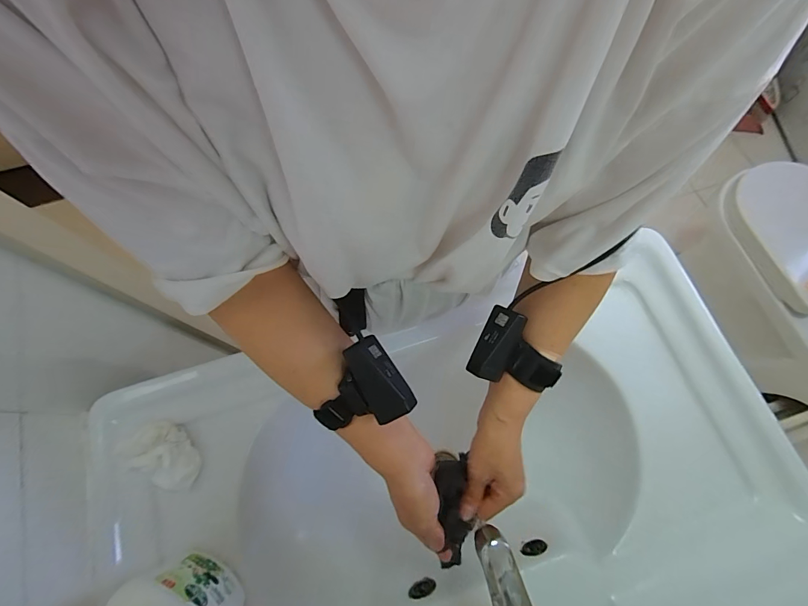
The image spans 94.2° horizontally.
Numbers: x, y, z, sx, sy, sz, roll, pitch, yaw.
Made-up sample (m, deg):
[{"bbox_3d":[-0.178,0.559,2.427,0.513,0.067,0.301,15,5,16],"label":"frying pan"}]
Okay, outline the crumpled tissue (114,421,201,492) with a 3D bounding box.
[{"bbox_3d":[-0.288,0.184,0.448,0.066,0.021,0.085,-40,76,-13],"label":"crumpled tissue"}]

